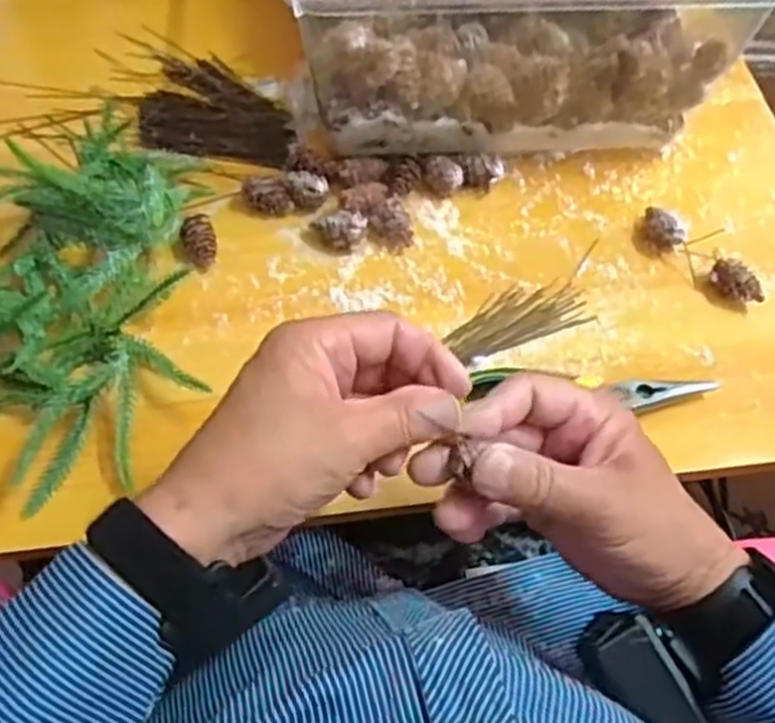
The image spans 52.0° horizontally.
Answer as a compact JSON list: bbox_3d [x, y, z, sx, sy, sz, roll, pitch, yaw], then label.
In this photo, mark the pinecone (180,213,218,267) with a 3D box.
[{"bbox_3d":[-0.120,-0.078,0.505,0.021,0.017,0.033,-15,59,-11],"label":"pinecone"}]

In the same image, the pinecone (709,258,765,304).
[{"bbox_3d":[0.224,-0.051,0.508,0.017,0.023,0.034,-32,64,-20],"label":"pinecone"}]

